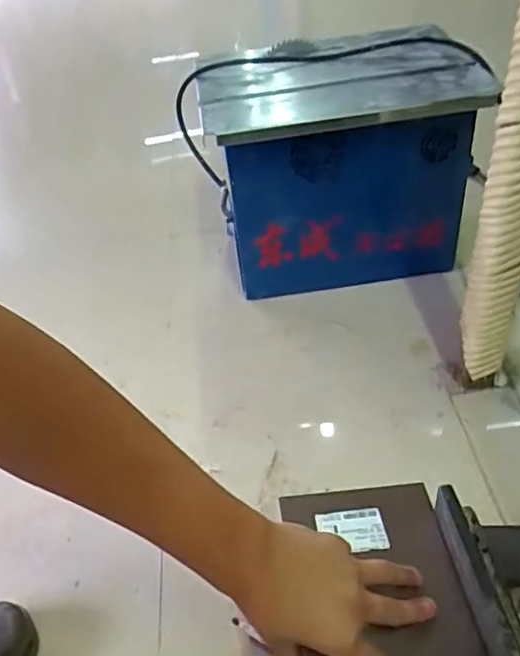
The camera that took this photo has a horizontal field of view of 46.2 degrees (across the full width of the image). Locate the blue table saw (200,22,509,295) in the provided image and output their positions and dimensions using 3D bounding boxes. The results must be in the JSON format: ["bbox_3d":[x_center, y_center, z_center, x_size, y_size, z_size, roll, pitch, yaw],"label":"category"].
[{"bbox_3d":[0.125,-0.234,0.960,0.389,0.326,0.212,-8,41,-1],"label":"blue table saw"}]

